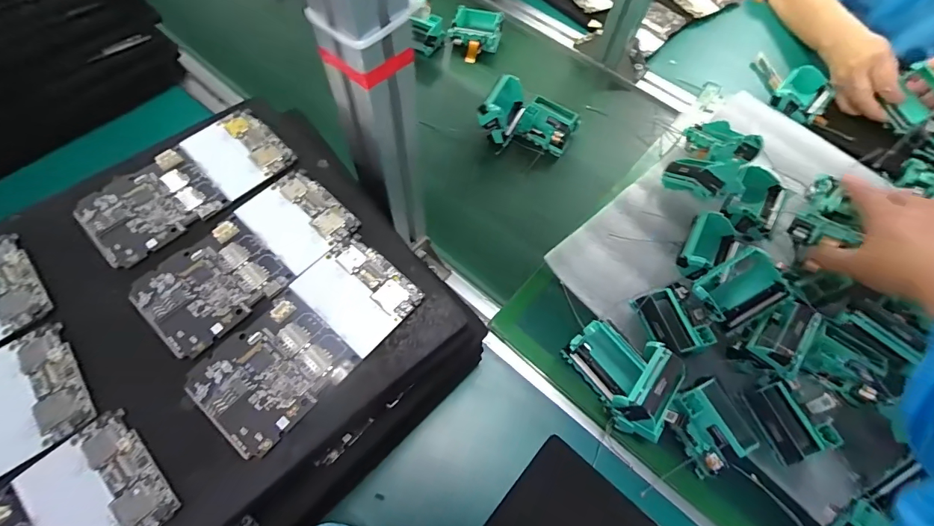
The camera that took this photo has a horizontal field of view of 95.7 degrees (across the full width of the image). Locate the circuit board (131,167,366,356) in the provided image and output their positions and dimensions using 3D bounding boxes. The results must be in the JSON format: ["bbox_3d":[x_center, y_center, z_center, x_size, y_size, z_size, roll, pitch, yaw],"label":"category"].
[{"bbox_3d":[-0.138,-0.006,0.269,0.064,0.006,0.128,41,69,16],"label":"circuit board"}]

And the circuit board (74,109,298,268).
[{"bbox_3d":[-0.188,-0.056,0.288,0.063,0.009,0.129,41,69,16],"label":"circuit board"}]

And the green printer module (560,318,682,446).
[{"bbox_3d":[0.144,0.100,0.385,0.068,0.072,0.101,-33,70,-17],"label":"green printer module"}]

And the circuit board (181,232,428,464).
[{"bbox_3d":[-0.094,0.044,0.252,0.065,0.008,0.127,40,69,16],"label":"circuit board"}]

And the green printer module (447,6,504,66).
[{"bbox_3d":[0.014,-0.349,0.644,0.077,0.045,0.081,10,64,3],"label":"green printer module"}]

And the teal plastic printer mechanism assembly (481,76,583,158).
[{"bbox_3d":[0.082,-0.187,0.554,0.113,0.061,0.080,25,66,10],"label":"teal plastic printer mechanism assembly"}]

